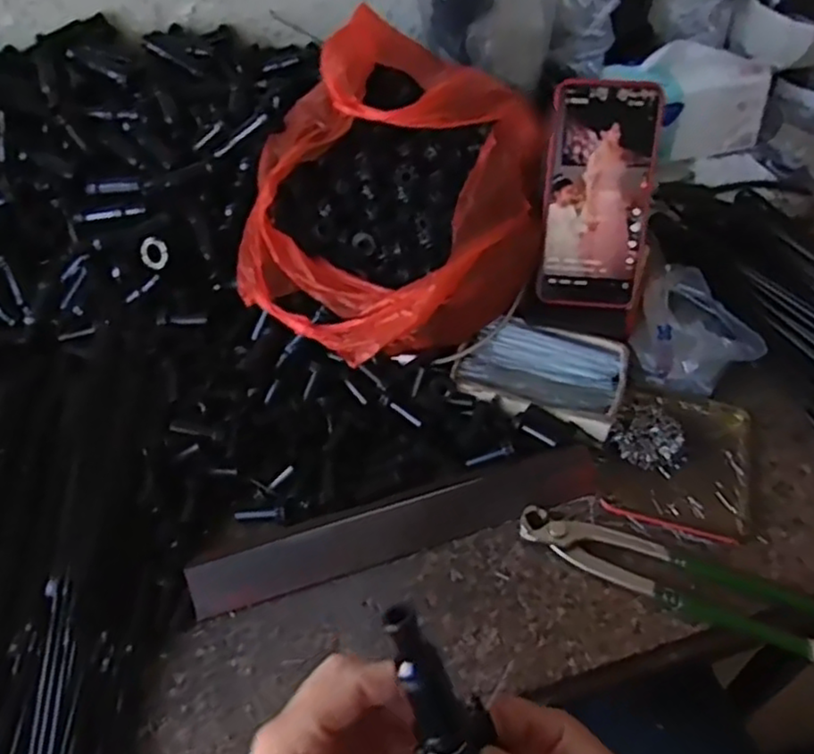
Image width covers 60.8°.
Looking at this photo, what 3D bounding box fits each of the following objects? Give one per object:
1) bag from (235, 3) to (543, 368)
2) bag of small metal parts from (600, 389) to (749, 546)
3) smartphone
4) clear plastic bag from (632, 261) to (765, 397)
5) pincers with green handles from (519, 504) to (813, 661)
[{"bbox_3d":[-0.015,-0.139,0.537,0.254,0.157,0.212,-34,53,-23],"label":"bag"},{"bbox_3d":[0.201,0.053,0.511,0.101,0.021,0.121,11,50,15],"label":"bag of small metal parts"},{"bbox_3d":[0.144,-0.134,0.521,0.080,0.162,0.012,5,16,10],"label":"smartphone"},{"bbox_3d":[0.223,-0.037,0.569,0.090,0.036,0.111,-20,49,-12],"label":"clear plastic bag"},{"bbox_3d":[0.171,0.126,0.448,0.196,0.021,0.041,15,51,19],"label":"pincers with green handles"}]

